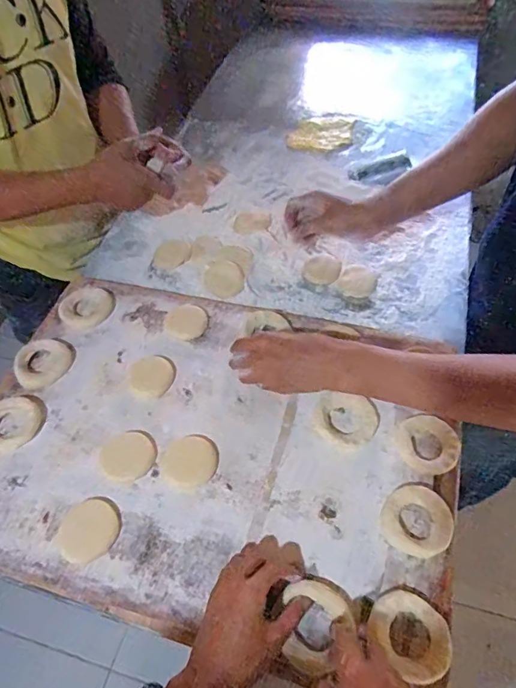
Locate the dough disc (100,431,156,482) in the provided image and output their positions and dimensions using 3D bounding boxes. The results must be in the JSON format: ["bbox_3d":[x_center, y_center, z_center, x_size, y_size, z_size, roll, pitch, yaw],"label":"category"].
[{"bbox_3d":[-0.160,0.135,0.567,0.065,0.004,0.061,-2,55,3],"label":"dough disc"}]

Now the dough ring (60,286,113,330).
[{"bbox_3d":[-0.260,-0.057,0.705,0.072,0.012,0.079,-2,55,3],"label":"dough ring"}]

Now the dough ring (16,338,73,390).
[{"bbox_3d":[-0.304,0.026,0.649,0.074,0.011,0.078,-2,55,3],"label":"dough ring"}]

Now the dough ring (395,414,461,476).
[{"bbox_3d":[0.204,0.120,0.561,0.071,0.004,0.074,-2,55,3],"label":"dough ring"}]

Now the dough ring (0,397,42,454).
[{"bbox_3d":[-0.317,0.102,0.592,0.074,0.012,0.067,-34,59,-18],"label":"dough ring"}]

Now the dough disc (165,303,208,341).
[{"bbox_3d":[-0.106,-0.033,0.688,0.058,0.005,0.072,-18,56,-8],"label":"dough disc"}]

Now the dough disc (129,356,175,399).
[{"bbox_3d":[-0.147,0.044,0.635,0.060,0.004,0.061,-2,55,3],"label":"dough disc"}]

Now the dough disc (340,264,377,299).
[{"bbox_3d":[0.163,-0.101,0.755,0.055,0.009,0.062,18,58,16],"label":"dough disc"}]

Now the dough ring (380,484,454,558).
[{"bbox_3d":[0.175,0.194,0.514,0.072,0.008,0.073,-2,55,3],"label":"dough ring"}]

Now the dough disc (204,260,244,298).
[{"bbox_3d":[-0.055,-0.108,0.761,0.062,0.004,0.073,-19,65,-4],"label":"dough disc"}]

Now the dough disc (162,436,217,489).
[{"bbox_3d":[-0.083,0.142,0.564,0.063,0.004,0.065,-2,55,3],"label":"dough disc"}]

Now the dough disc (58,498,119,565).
[{"bbox_3d":[-0.190,0.207,0.518,0.065,0.005,0.062,-2,55,3],"label":"dough disc"}]

